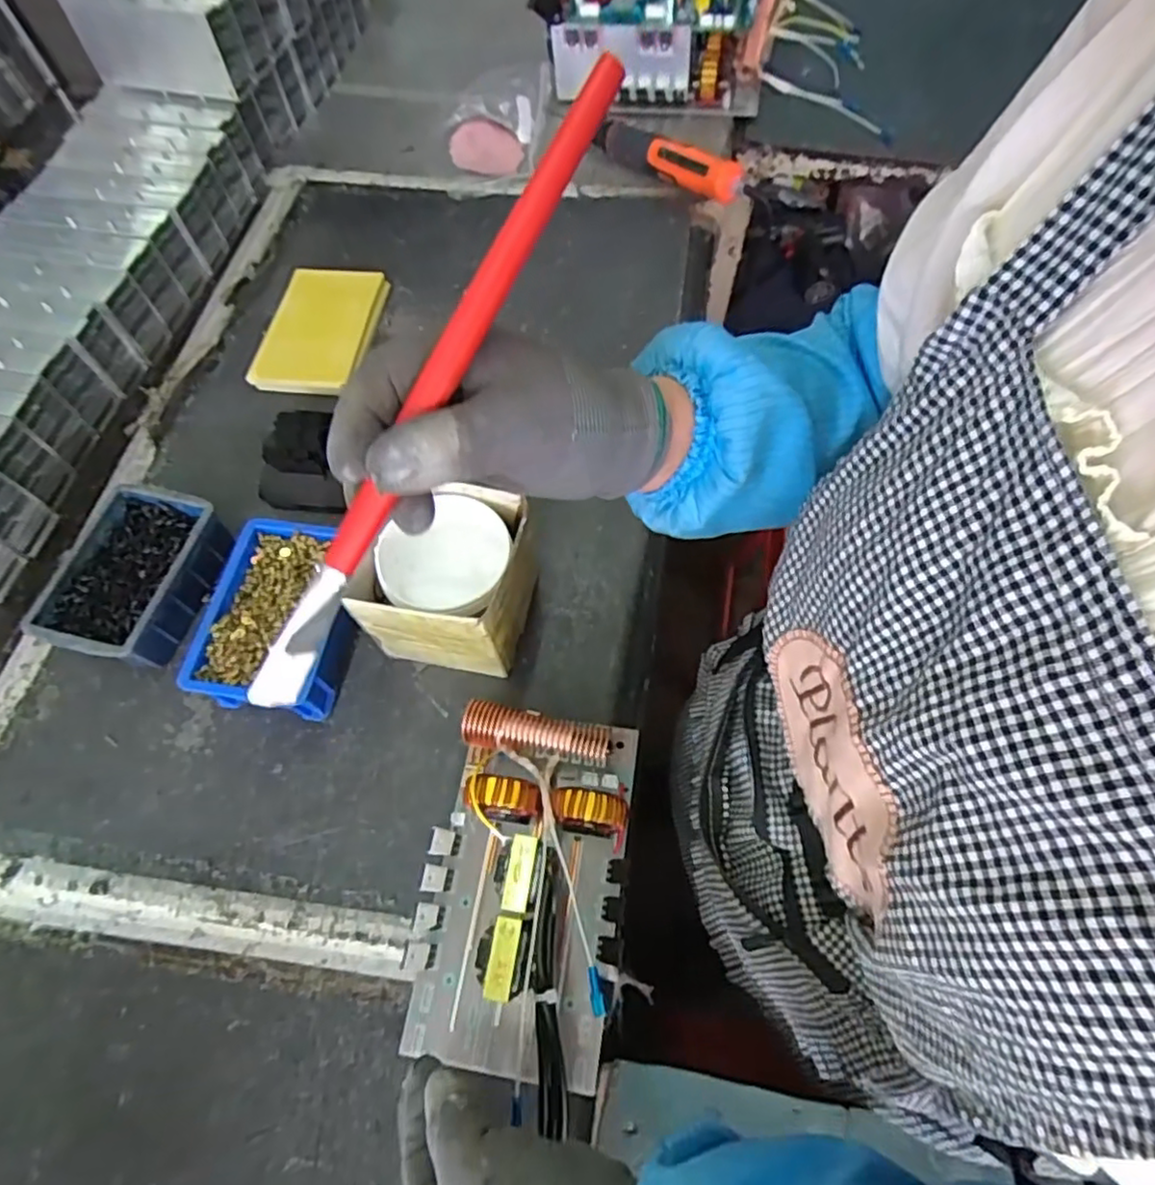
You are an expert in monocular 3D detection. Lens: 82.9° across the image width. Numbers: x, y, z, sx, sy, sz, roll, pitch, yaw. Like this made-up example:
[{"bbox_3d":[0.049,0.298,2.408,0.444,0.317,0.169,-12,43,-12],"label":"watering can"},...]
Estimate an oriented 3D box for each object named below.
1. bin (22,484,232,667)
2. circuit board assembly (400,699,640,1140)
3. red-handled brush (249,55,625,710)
[{"bbox_3d":[-0.362,-0.013,0.540,0.109,0.045,0.145,11,65,6],"label":"bin"},{"bbox_3d":[-0.032,0.187,0.428,0.135,0.061,0.227,12,66,8],"label":"circuit board assembly"},{"bbox_3d":[-0.061,-0.071,0.258,0.012,0.016,0.275,34,100,17],"label":"red-handled brush"}]

